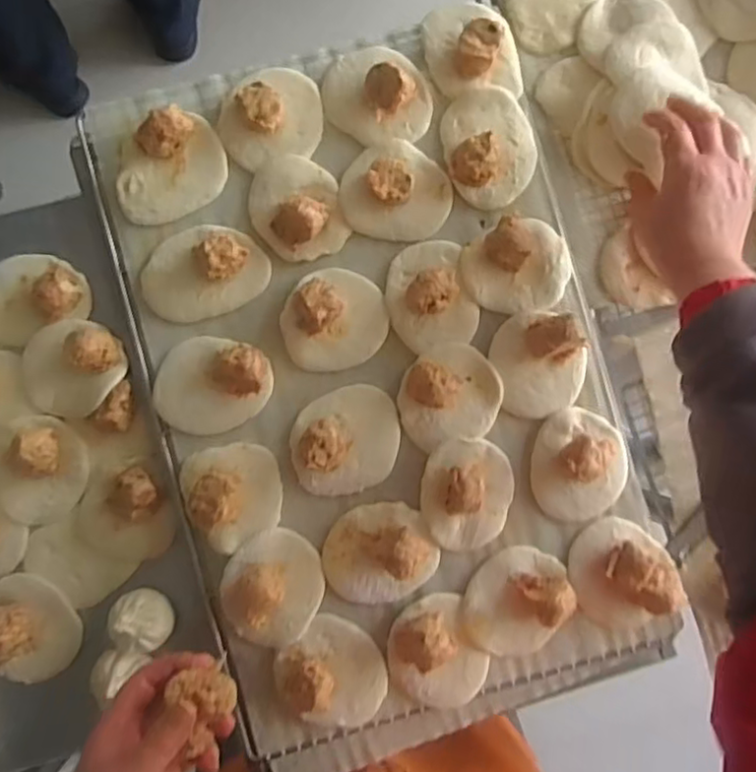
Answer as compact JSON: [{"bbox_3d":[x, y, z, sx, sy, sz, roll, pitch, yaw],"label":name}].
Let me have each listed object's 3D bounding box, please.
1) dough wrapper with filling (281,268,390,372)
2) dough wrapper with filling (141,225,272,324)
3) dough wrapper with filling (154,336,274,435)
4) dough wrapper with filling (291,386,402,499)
[{"bbox_3d":[-0.039,-0.058,0.559,0.092,0.035,0.083,-38,90,-2],"label":"dough wrapper with filling"},{"bbox_3d":[-0.153,-0.103,0.563,0.115,0.041,0.079,-19,90,-2],"label":"dough wrapper with filling"},{"bbox_3d":[-0.144,0.001,0.551,0.094,0.022,0.081,9,89,-2],"label":"dough wrapper with filling"},{"bbox_3d":[-0.028,0.048,0.556,0.097,0.033,0.086,-27,90,-2],"label":"dough wrapper with filling"}]

